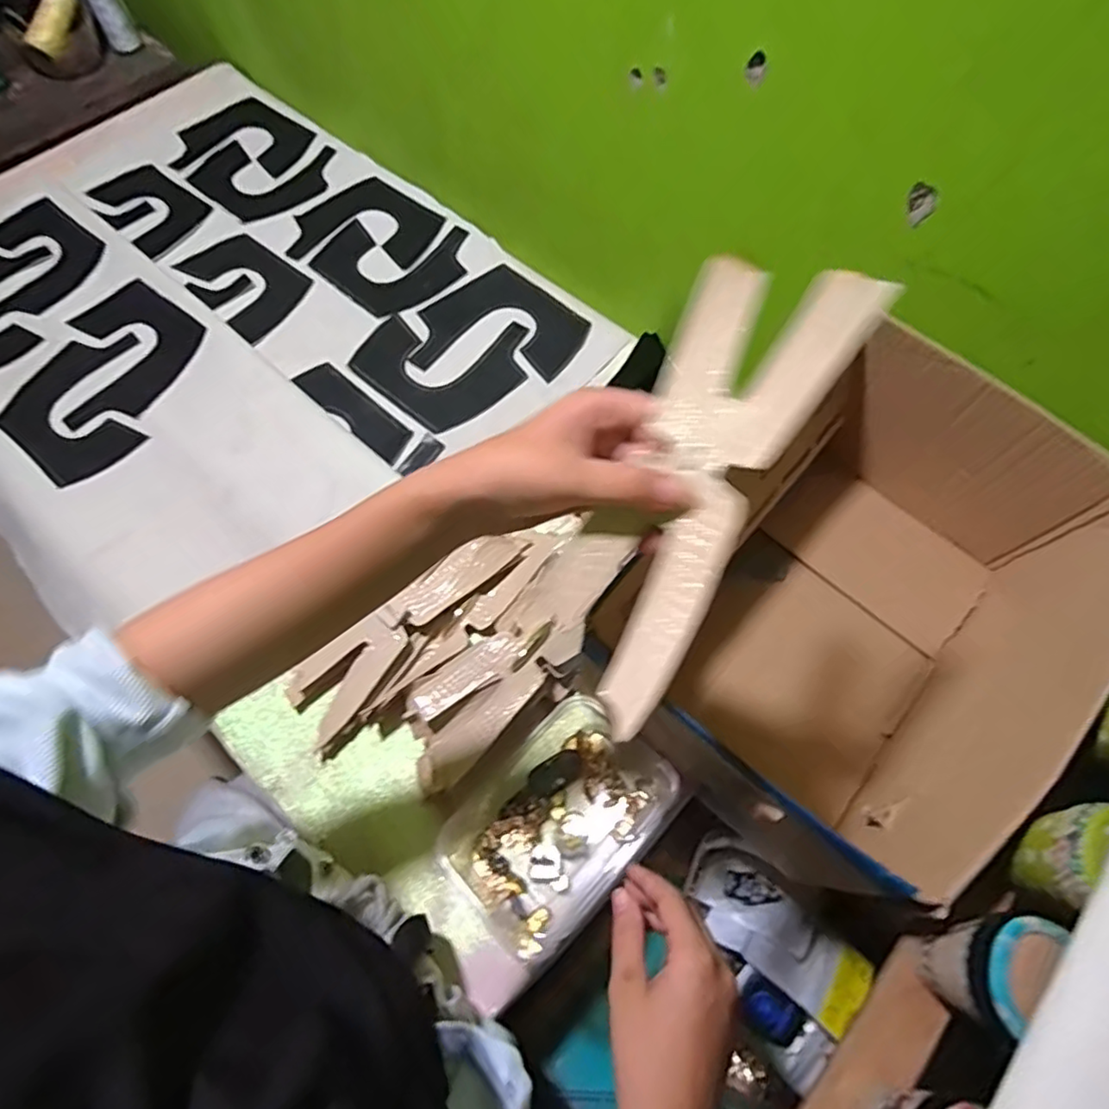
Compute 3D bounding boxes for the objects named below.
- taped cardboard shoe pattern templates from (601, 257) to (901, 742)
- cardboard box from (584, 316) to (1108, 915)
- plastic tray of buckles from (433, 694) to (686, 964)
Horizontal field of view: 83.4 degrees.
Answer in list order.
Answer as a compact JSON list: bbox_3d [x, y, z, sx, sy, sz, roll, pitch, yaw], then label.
[{"bbox_3d":[0.071,-0.032,0.282,0.078,0.021,0.225,21,85,11],"label":"taped cardboard shoe pattern templates"},{"bbox_3d":[0.238,0.044,0.491,0.350,0.168,0.261,-42,70,-17],"label":"cardboard box"},{"bbox_3d":[0.004,0.213,0.501,0.124,0.028,0.179,40,71,18],"label":"plastic tray of buckles"}]

